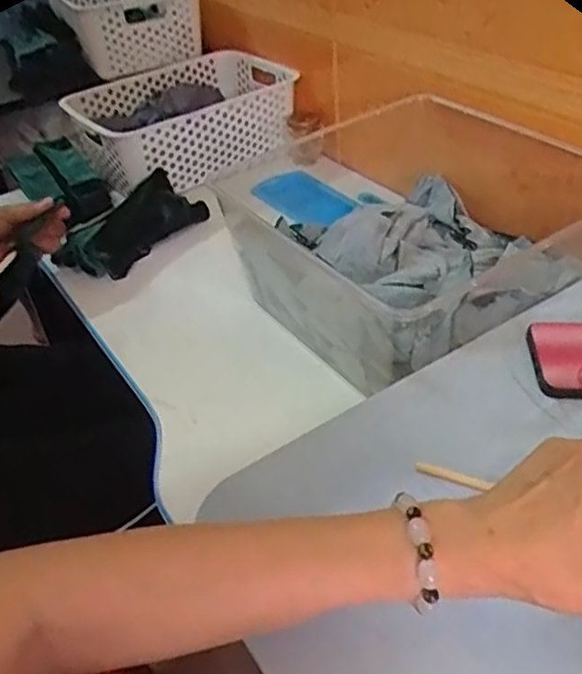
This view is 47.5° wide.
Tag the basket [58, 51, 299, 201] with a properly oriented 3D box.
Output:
[{"bbox_3d":[-0.146,-0.315,0.952,0.305,0.108,0.198,-29,46,-24],"label":"basket"}]

